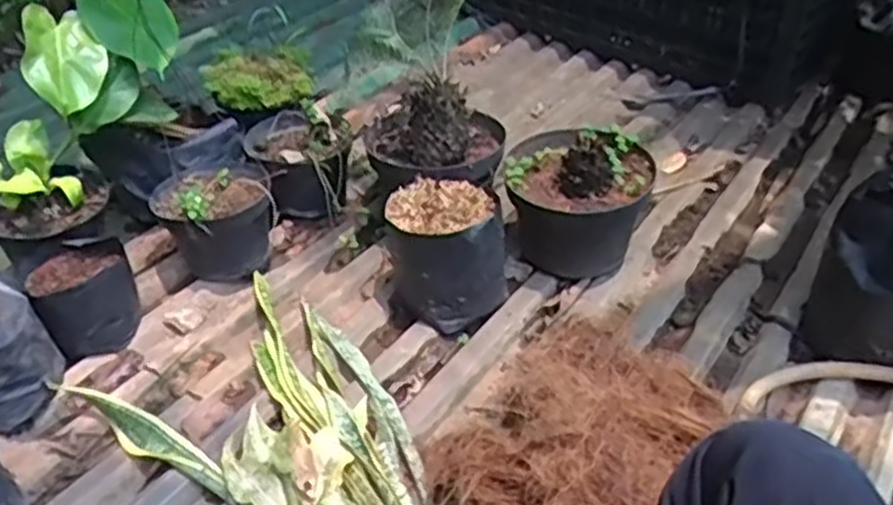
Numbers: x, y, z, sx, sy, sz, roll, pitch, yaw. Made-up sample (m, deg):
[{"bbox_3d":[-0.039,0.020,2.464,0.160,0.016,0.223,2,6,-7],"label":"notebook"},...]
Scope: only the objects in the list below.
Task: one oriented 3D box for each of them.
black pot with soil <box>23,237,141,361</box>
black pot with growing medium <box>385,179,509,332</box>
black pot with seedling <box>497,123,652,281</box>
[{"bbox_3d":[-0.482,0.061,1.064,0.124,0.112,0.117,2,37,-2],"label":"black pot with soil"},{"bbox_3d":[0.002,0.009,1.094,0.168,0.161,0.134,3,37,-1],"label":"black pot with growing medium"},{"bbox_3d":[0.194,-0.074,1.203,0.212,0.185,0.193,2,37,-2],"label":"black pot with seedling"}]

